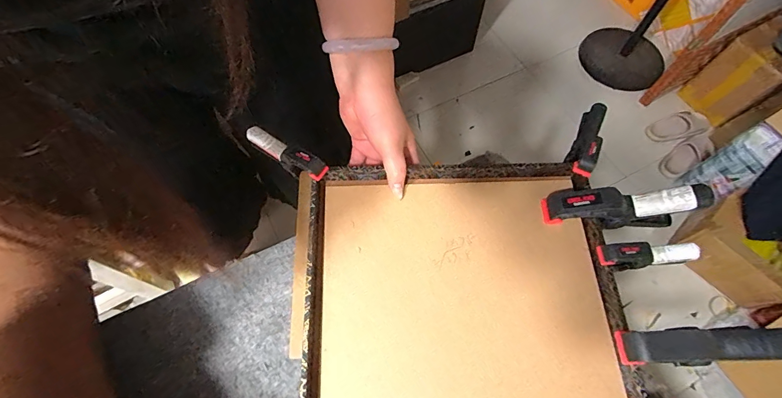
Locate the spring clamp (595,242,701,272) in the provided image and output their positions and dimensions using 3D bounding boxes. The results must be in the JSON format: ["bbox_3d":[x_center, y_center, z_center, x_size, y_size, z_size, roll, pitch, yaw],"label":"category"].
[{"bbox_3d":[0.270,0.063,0.407,0.108,0.057,0.021,-5,64,-3],"label":"spring clamp"}]

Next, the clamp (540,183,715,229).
[{"bbox_3d":[0.259,0.011,0.429,0.163,0.084,0.033,0,64,-1],"label":"clamp"}]

